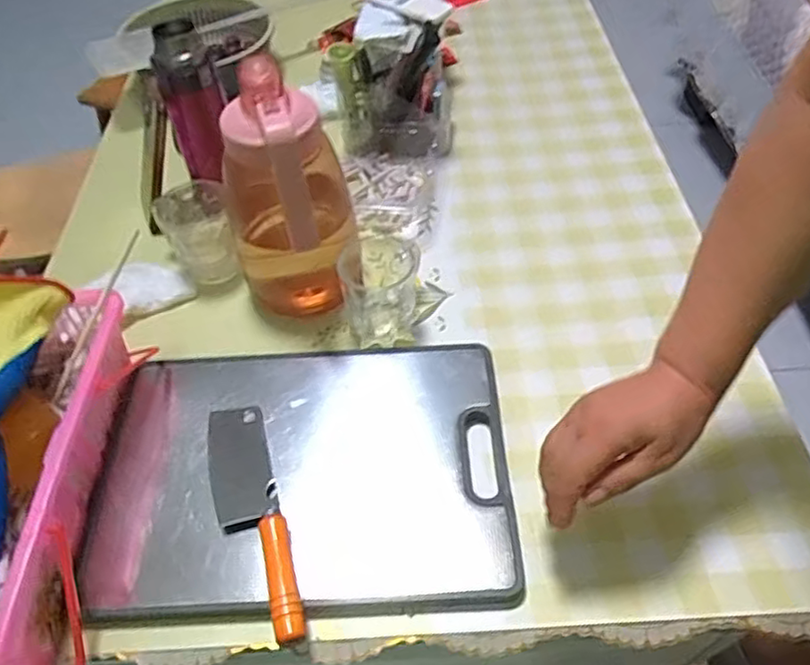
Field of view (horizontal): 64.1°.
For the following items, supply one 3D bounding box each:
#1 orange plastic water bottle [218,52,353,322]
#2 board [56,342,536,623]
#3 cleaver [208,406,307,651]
[{"bbox_3d":[-0.111,-0.127,0.613,0.111,0.236,0.102,-16,51,-12],"label":"orange plastic water bottle"},{"bbox_3d":[-0.091,0.113,0.558,0.350,0.019,0.239,-2,50,0],"label":"board"},{"bbox_3d":[-0.125,0.147,0.524,0.050,0.022,0.221,-15,51,-11],"label":"cleaver"}]

